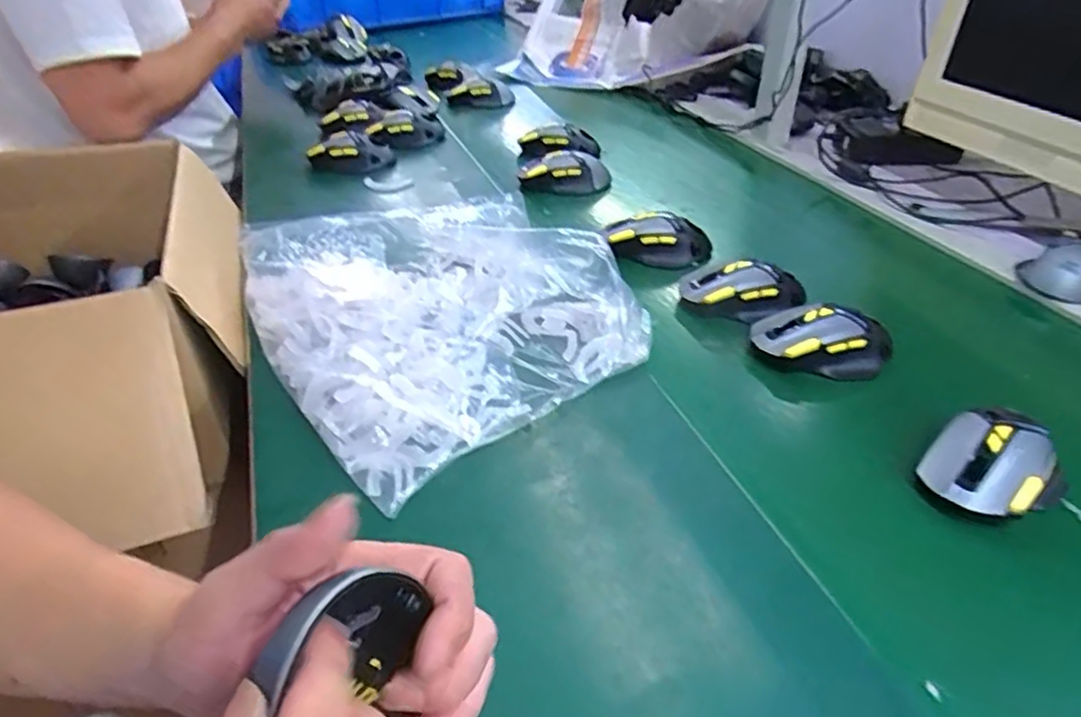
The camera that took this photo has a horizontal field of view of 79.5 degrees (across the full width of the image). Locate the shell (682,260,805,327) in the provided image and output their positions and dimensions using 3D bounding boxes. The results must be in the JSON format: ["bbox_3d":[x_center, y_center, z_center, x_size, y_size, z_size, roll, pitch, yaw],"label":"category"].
[{"bbox_3d":[0.185,-0.063,0.597,0.110,0.036,0.065,11,38,14],"label":"shell"}]

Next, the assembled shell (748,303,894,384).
[{"bbox_3d":[0.232,-0.016,0.538,0.110,0.046,0.059,5,37,6],"label":"assembled shell"}]

